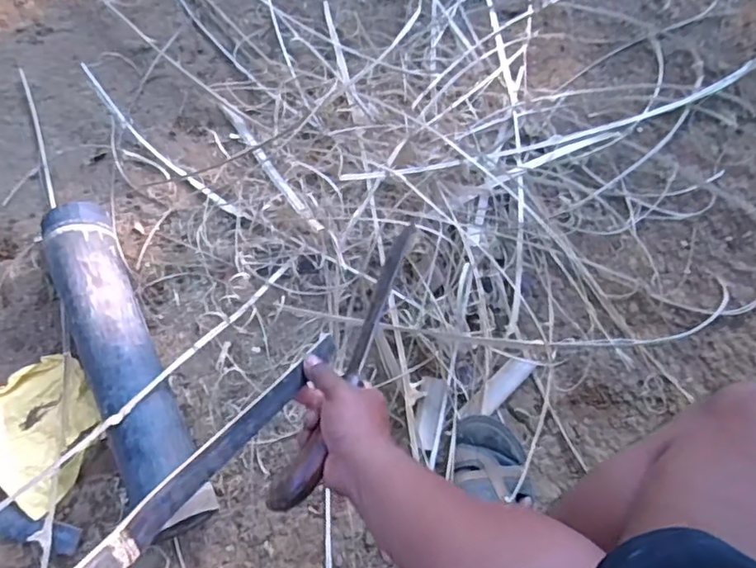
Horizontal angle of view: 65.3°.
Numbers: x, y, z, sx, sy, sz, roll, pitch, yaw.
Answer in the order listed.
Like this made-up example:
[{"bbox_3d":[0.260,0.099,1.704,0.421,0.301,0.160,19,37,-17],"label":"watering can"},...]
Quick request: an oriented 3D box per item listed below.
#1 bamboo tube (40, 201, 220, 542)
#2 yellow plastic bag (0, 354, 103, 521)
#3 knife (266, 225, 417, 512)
[{"bbox_3d":[-0.342,0.099,0.793,0.096,0.096,0.474,-24,70,-12],"label":"bamboo tube"},{"bbox_3d":[-0.450,0.191,0.791,0.155,0.028,0.196,-39,73,-17],"label":"yellow plastic bag"},{"bbox_3d":[-0.023,0.066,0.644,0.037,0.042,0.373,18,47,9],"label":"knife"}]

